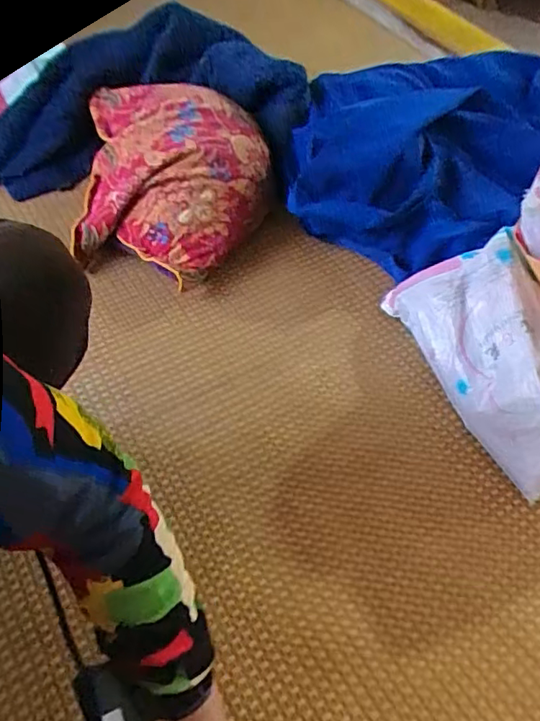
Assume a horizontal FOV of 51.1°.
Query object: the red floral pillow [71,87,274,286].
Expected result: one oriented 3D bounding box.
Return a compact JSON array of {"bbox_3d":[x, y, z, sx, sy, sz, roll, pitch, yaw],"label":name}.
[{"bbox_3d":[-0.171,-0.354,1.003,0.316,0.126,0.453,-4,56,-7],"label":"red floral pillow"}]

